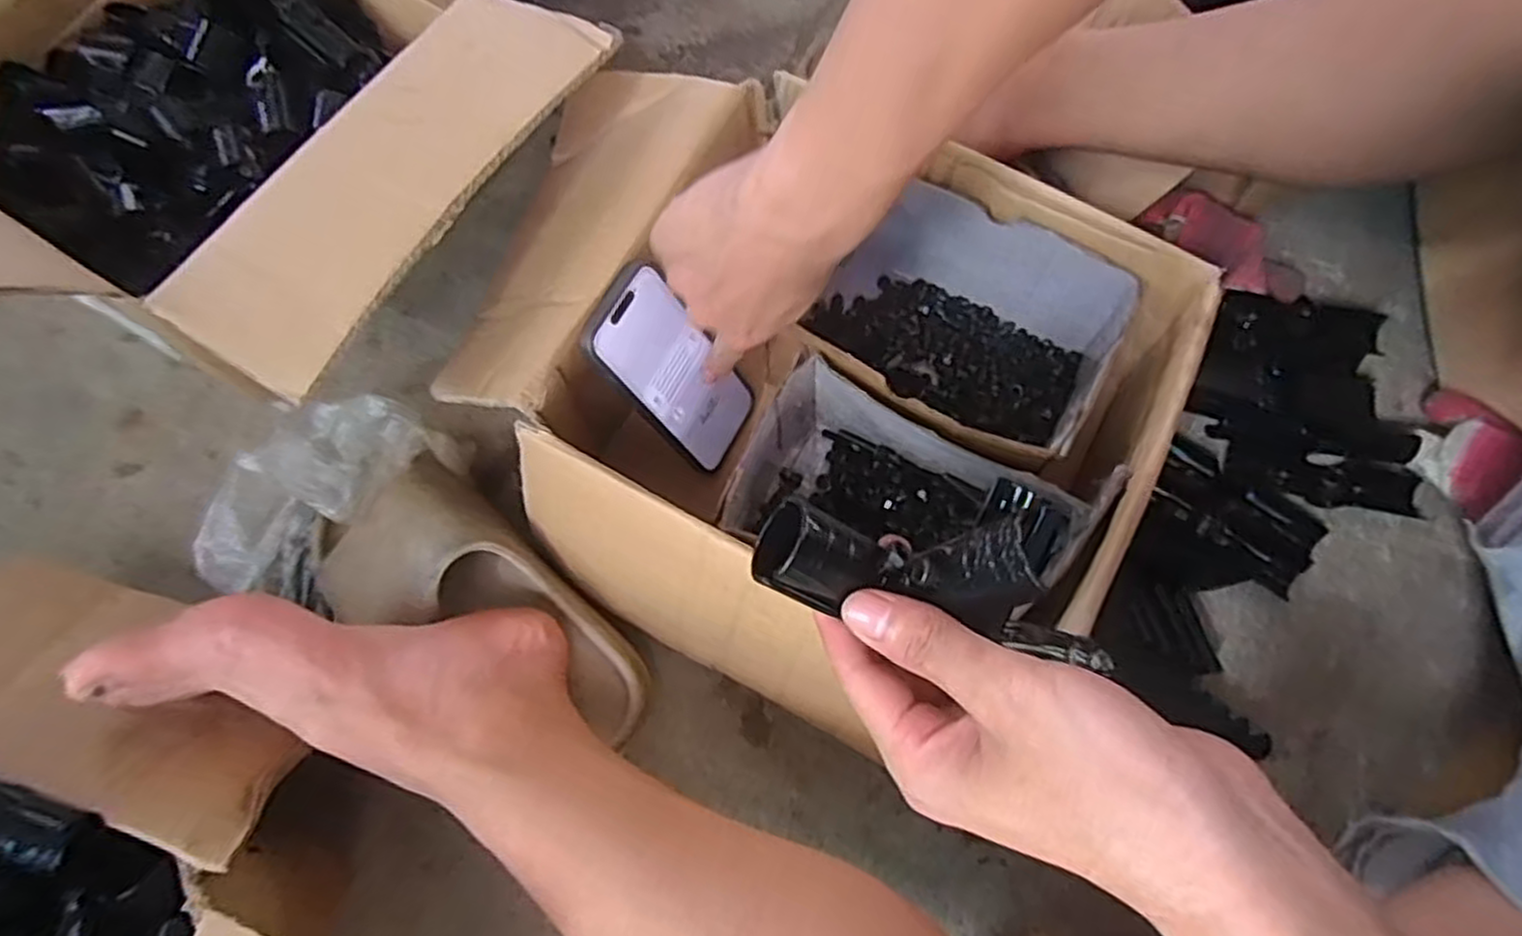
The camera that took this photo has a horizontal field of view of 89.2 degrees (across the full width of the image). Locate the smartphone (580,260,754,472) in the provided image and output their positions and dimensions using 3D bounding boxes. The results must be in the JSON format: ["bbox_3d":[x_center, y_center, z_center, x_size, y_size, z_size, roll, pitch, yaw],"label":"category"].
[{"bbox_3d":[-0.053,-0.058,0.495,0.013,0.142,0.068,14,65,39],"label":"smartphone"}]

